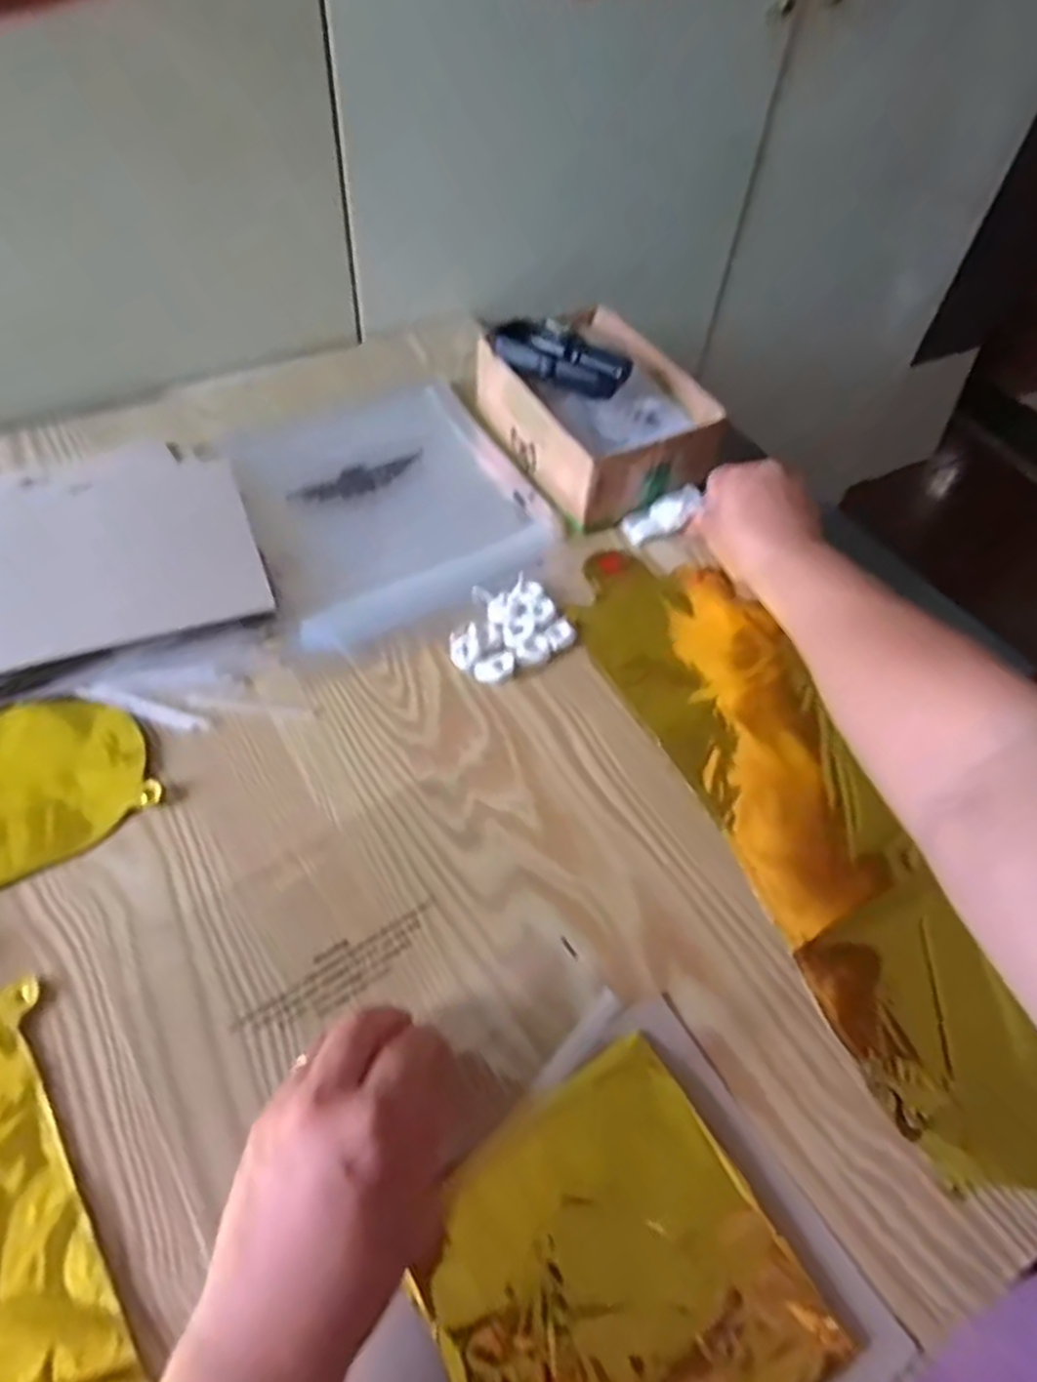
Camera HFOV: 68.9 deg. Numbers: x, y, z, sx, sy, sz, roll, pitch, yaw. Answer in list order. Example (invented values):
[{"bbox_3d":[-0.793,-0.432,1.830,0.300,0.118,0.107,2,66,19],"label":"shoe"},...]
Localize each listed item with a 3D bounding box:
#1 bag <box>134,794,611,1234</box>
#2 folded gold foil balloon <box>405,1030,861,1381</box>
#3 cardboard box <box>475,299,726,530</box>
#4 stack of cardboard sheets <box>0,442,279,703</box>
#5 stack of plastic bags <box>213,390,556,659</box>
[{"bbox_3d":[-0.073,0.149,0.378,0.186,0.005,0.174,-30,61,-23],"label":"bag"},{"bbox_3d":[0.039,0.242,0.311,0.138,0.011,0.138,-26,59,-21],"label":"folded gold foil balloon"},{"bbox_3d":[0.062,-0.227,0.606,0.125,0.078,0.185,-22,58,-19],"label":"cardboard box"},{"bbox_3d":[-0.292,-0.089,0.507,0.217,0.027,0.186,-19,57,-17],"label":"stack of cardboard sheets"},{"bbox_3d":[-0.103,-0.153,0.587,0.219,0.015,0.240,-25,59,-20],"label":"stack of plastic bags"}]

